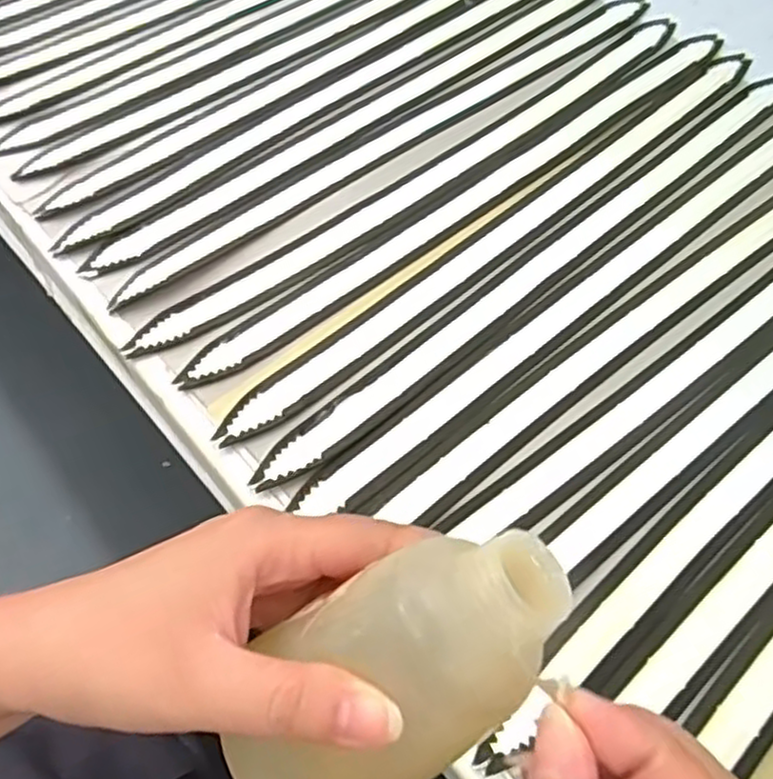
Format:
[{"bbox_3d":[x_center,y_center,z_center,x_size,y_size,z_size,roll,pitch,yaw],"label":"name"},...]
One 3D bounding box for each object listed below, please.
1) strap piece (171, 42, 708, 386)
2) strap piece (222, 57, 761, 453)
[{"bbox_3d":[0.070,-0.159,0.580,0.531,0.018,0.046,-36,66,-15],"label":"strap piece"},{"bbox_3d":[0.097,-0.127,0.560,0.535,0.018,0.039,-38,67,-16],"label":"strap piece"}]

